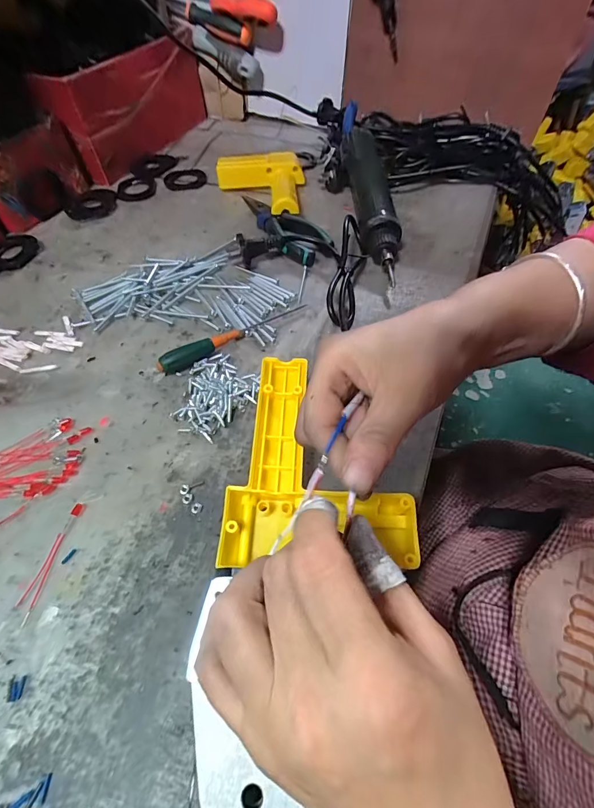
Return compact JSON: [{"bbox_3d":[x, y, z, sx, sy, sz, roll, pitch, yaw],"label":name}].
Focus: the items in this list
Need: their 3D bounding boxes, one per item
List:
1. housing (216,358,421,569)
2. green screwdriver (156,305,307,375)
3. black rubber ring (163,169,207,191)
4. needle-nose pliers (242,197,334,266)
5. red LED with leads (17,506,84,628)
[{"bbox_3d":[0.015,0.033,0.250,0.113,0.030,0.136,2,55,2],"label":"housing"},{"bbox_3d":[-0.057,-0.065,0.342,0.144,0.016,0.015,-30,60,-18],"label":"green screwdriver"},{"bbox_3d":[-0.161,-0.324,0.540,0.059,0.005,0.059,-6,55,-3],"label":"black rubber ring"},{"bbox_3d":[-0.025,-0.213,0.444,0.058,0.024,0.151,-40,63,-23],"label":"needle-nose pliers"},{"bbox_3d":[-0.158,0.098,0.240,0.011,0.004,0.072,11,56,9],"label":"red LED with leads"}]

